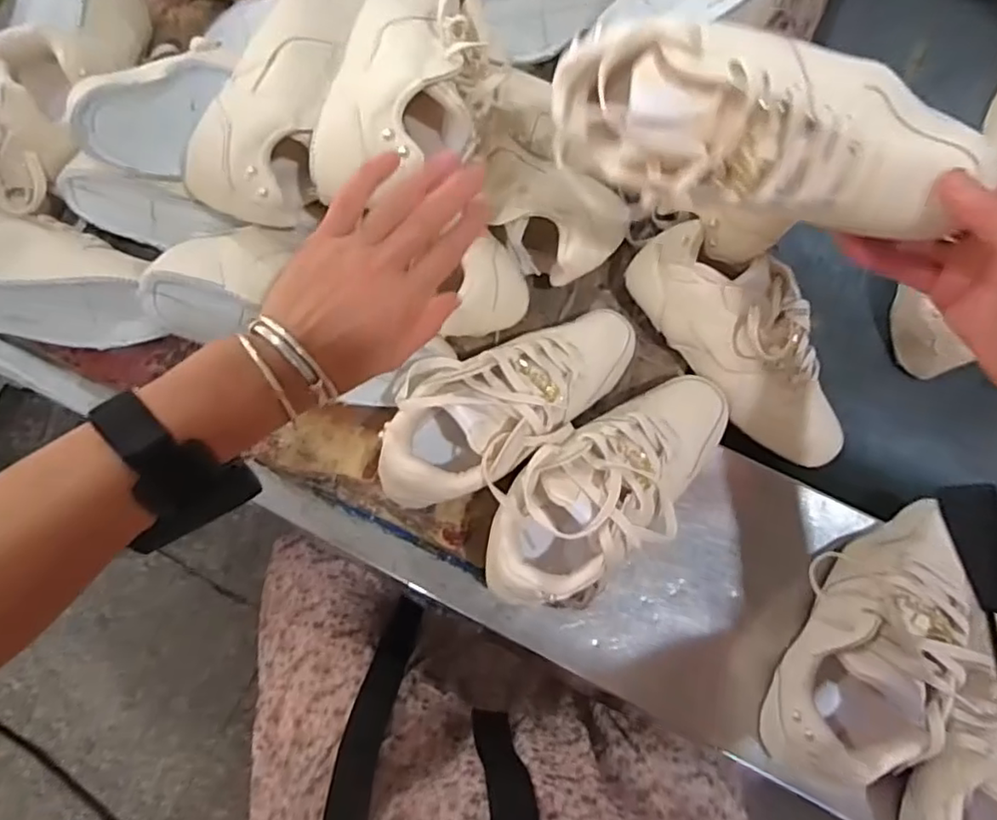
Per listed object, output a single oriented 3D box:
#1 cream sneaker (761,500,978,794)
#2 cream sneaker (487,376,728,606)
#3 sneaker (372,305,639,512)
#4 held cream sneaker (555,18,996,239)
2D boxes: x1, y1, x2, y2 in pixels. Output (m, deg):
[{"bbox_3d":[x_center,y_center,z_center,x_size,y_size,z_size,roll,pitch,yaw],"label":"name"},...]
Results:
[{"bbox_3d":[0.286,0.174,0.473,0.089,0.093,0.211,33,75,10],"label":"cream sneaker"},{"bbox_3d":[0.094,0.059,0.488,0.238,0.084,0.100,-33,75,-11],"label":"cream sneaker"},{"bbox_3d":[0.008,-0.012,0.515,0.240,0.084,0.111,-42,77,-13],"label":"sneaker"},{"bbox_3d":[0.143,-0.162,0.354,0.228,0.077,0.086,18,72,12],"label":"held cream sneaker"}]

